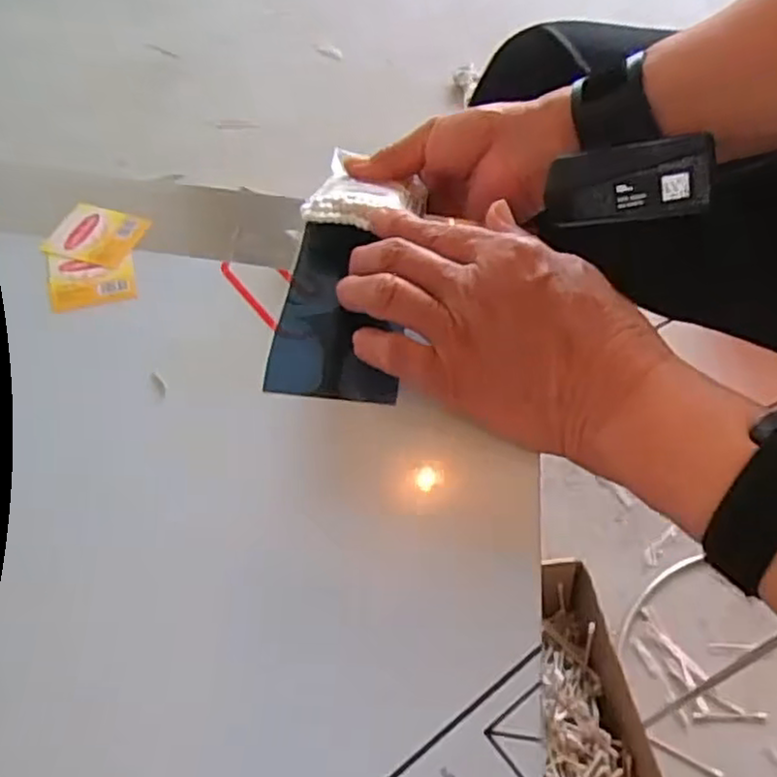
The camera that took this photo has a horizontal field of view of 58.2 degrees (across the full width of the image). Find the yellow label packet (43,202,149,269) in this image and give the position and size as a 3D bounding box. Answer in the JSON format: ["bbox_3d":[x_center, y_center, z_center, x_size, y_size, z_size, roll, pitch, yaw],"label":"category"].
[{"bbox_3d":[-0.153,-0.080,0.364,0.042,0.006,0.036,13,53,6],"label":"yellow label packet"}]

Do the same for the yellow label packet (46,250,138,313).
[{"bbox_3d":[-0.147,-0.055,0.344,0.040,0.005,0.038,-12,54,-13],"label":"yellow label packet"}]

